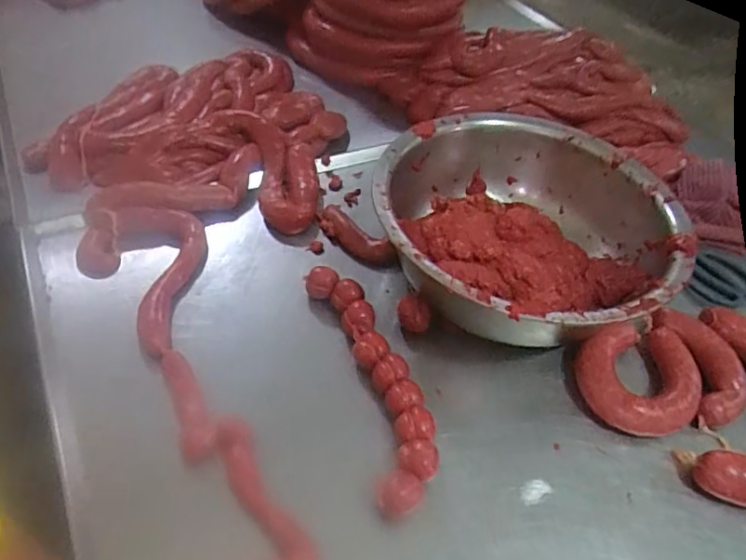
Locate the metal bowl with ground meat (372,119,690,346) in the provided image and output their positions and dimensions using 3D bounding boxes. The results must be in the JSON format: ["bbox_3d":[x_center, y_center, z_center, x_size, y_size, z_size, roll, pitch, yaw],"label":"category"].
[{"bbox_3d":[0.170,-0.051,0.658,0.319,0.122,0.325,2,47,-3],"label":"metal bowl with ground meat"}]

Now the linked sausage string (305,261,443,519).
[{"bbox_3d":[-0.003,0.095,0.574,0.075,0.041,0.288,-11,49,-15],"label":"linked sausage string"}]

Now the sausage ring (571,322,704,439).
[{"bbox_3d":[0.281,0.101,0.589,0.135,0.037,0.114,-26,54,-26],"label":"sausage ring"}]

